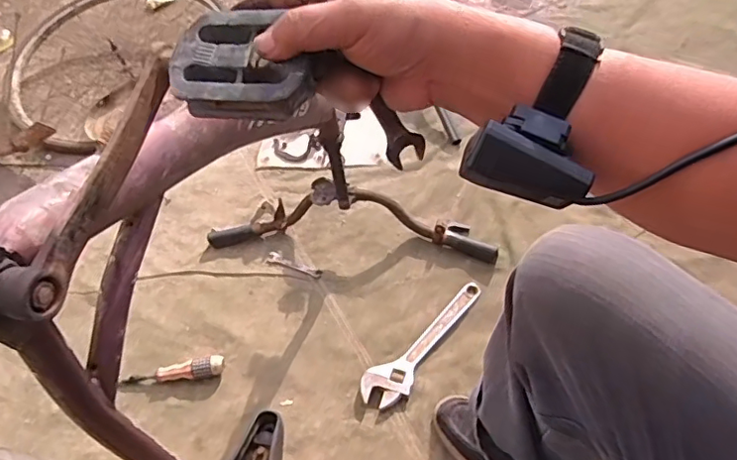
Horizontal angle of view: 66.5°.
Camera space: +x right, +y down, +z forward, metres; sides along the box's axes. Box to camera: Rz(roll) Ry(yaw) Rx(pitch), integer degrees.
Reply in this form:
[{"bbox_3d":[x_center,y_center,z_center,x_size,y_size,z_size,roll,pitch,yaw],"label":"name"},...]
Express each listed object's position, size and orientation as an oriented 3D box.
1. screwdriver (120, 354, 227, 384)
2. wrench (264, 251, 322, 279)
[{"bbox_3d":[-0.331,0.241,0.949,0.169,0.031,0.034,-10,50,-4],"label":"screwdriver"},{"bbox_3d":[-0.145,0.072,1.100,0.119,0.007,0.026,19,54,19],"label":"wrench"}]

